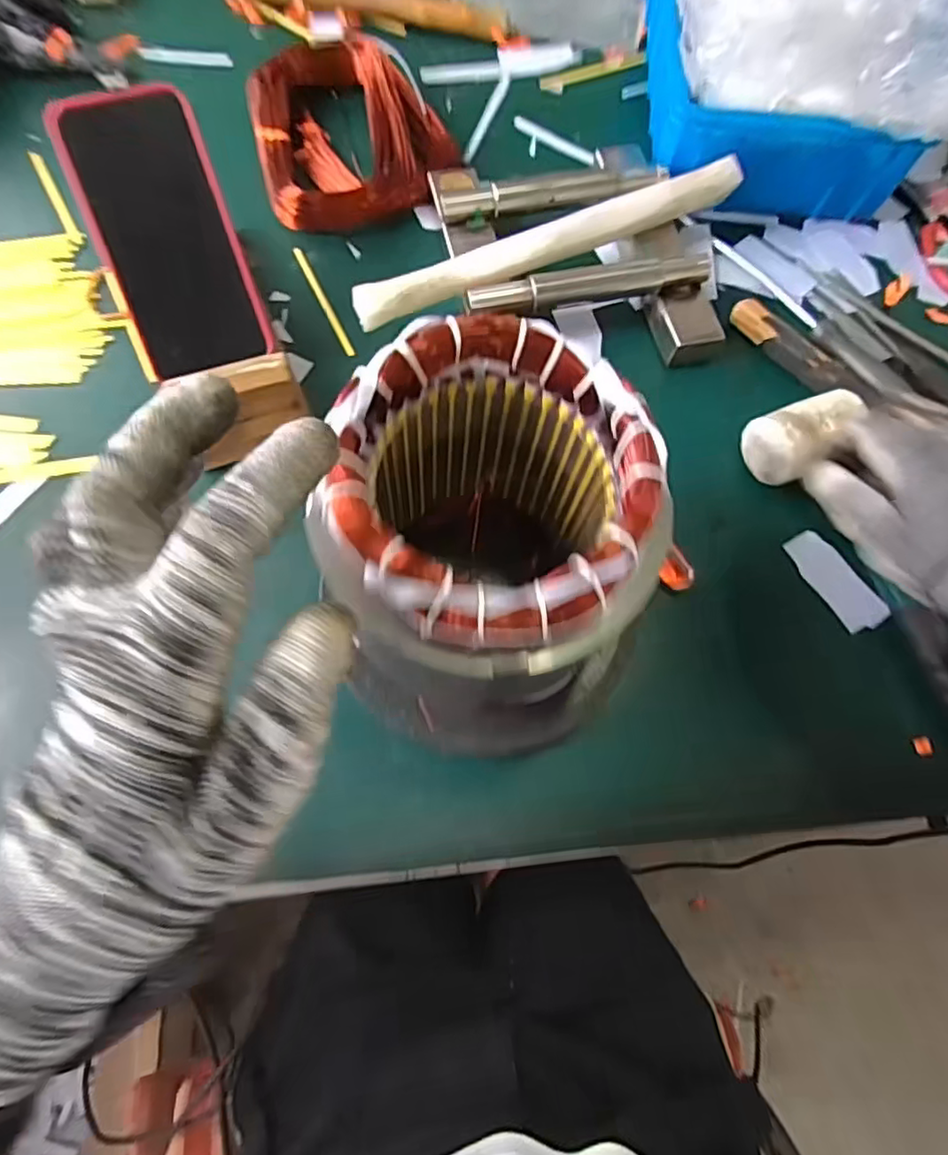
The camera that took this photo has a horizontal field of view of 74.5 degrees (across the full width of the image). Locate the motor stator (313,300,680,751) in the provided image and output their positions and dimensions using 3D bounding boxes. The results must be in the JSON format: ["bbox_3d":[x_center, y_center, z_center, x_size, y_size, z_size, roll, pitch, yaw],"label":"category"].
[{"bbox_3d":[0.006,-0.001,0.311,0.147,0.166,0.152,1,69,-2],"label":"motor stator"}]

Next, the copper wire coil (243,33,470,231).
[{"bbox_3d":[-0.098,-0.366,0.506,0.153,0.051,0.145,1,71,-3],"label":"copper wire coil"}]

